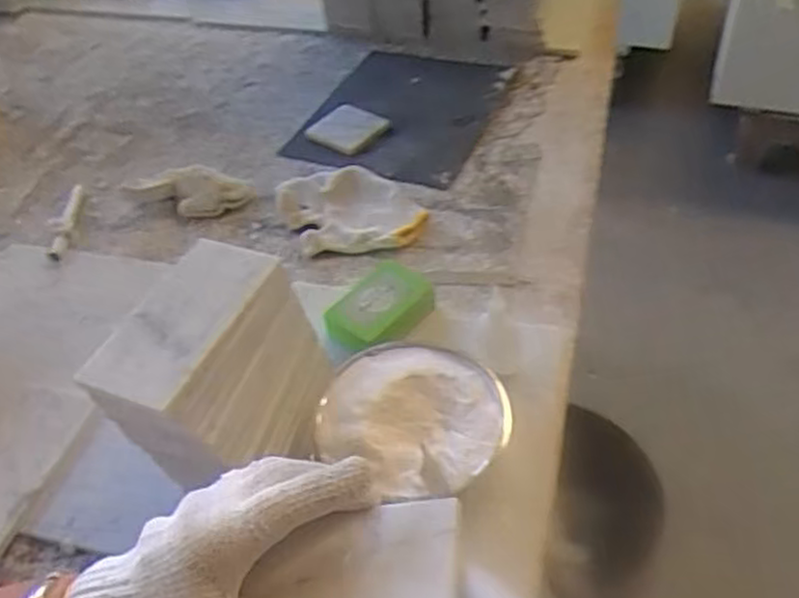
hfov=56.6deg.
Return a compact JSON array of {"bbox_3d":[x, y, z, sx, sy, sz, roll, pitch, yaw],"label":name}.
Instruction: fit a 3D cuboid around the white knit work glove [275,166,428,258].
[{"bbox_3d":[-0.053,-0.097,0.785,0.149,0.027,0.108,-6,47,-2],"label":"white knit work glove"}]

